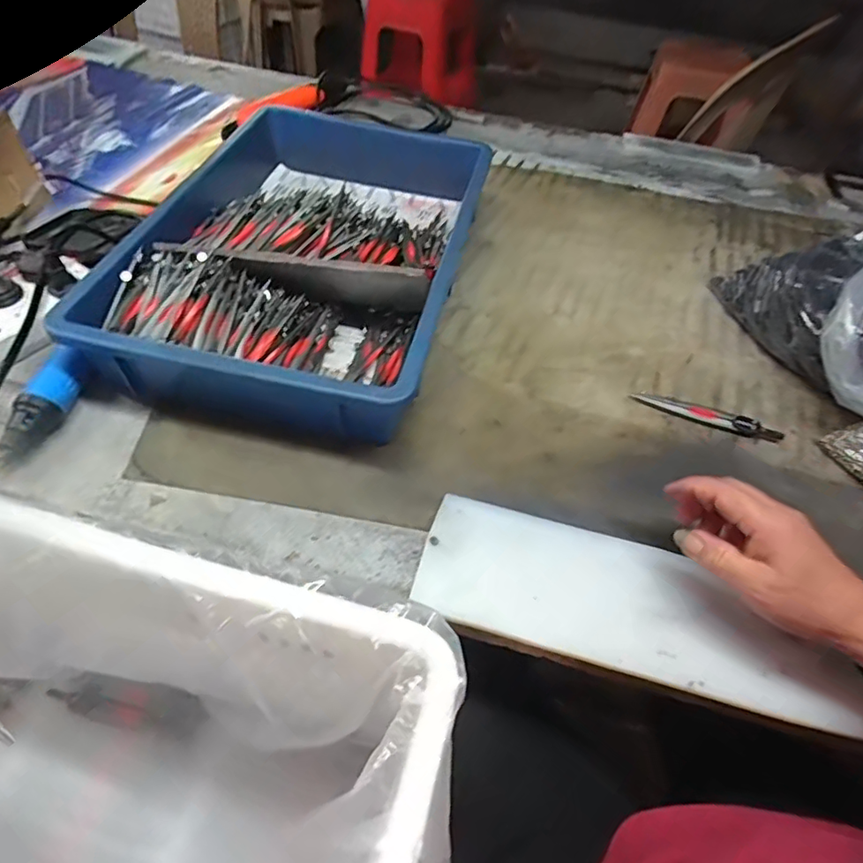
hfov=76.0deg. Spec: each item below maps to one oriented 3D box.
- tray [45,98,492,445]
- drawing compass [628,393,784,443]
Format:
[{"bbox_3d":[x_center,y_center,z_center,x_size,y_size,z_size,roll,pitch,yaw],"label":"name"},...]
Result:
[{"bbox_3d":[-0.116,-0.191,0.567,0.290,0.082,0.434,13,51,5],"label":"tray"},{"bbox_3d":[0.248,-0.013,0.499,0.131,0.014,0.015,18,51,9],"label":"drawing compass"}]

